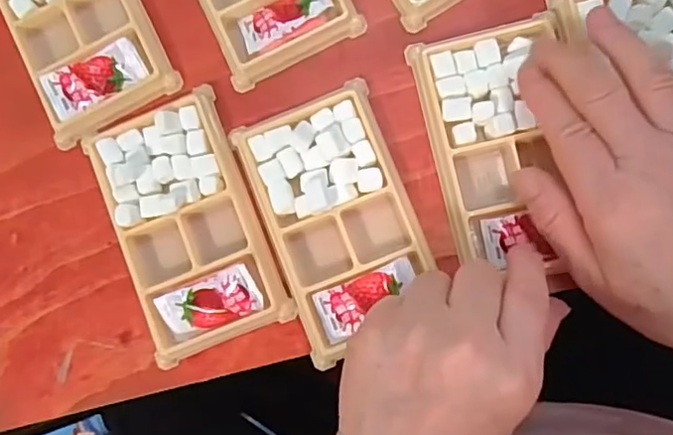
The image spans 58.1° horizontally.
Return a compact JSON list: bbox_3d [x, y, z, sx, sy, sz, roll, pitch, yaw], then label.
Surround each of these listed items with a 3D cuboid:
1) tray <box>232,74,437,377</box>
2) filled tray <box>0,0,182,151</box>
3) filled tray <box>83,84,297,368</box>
[{"bbox_3d":[0.002,0.001,0.324,0.078,0.018,0.130,-22,83,4],"label":"tray"},{"bbox_3d":[-0.151,-0.117,0.349,0.073,0.017,0.134,-26,83,3],"label":"filled tray"},{"bbox_3d":[-0.082,0.004,0.332,0.074,0.014,0.134,-21,83,4],"label":"filled tray"}]

